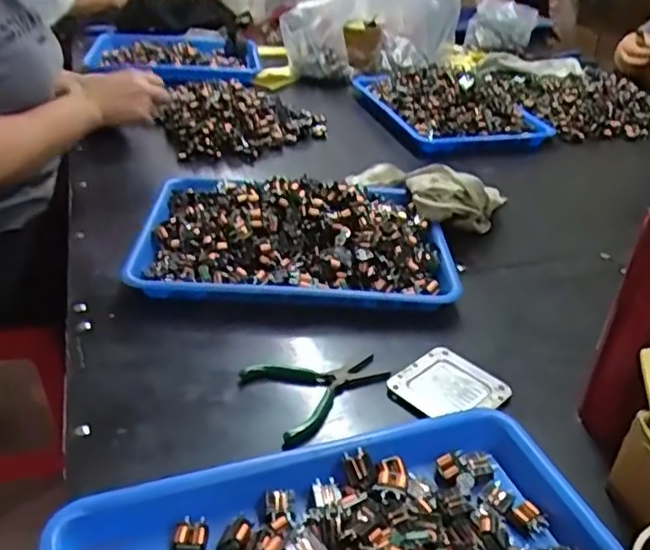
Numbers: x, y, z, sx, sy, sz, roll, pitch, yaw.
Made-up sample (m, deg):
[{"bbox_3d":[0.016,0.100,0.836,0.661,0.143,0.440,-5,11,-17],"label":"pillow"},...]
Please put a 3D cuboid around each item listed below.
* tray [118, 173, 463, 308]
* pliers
[{"bbox_3d":[-0.032,-0.056,0.709,0.330,0.063,0.232,1,32,-3],"label":"tray"},{"bbox_3d":[0.001,0.095,0.535,0.115,0.012,0.088,-13,36,-24],"label":"pliers"}]

